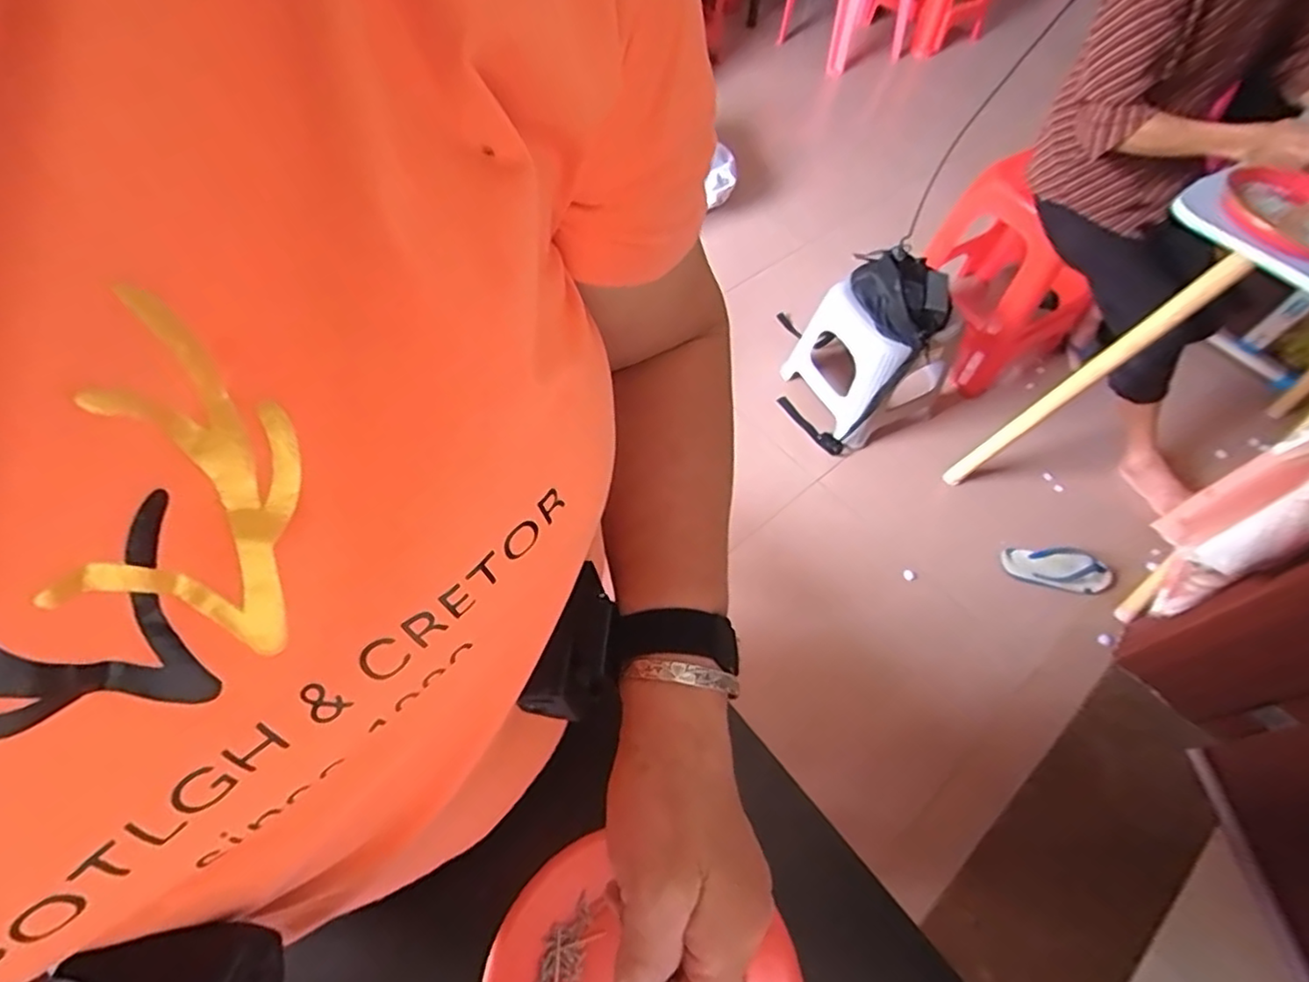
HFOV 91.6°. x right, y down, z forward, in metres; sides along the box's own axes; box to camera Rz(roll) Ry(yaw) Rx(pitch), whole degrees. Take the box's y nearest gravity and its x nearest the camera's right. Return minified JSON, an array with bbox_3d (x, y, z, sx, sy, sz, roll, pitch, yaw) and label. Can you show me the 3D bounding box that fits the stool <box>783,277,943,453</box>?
[{"bbox_3d":[0.542,-0.332,1.610,0.290,0.333,0.314,-27,63,-18],"label":"stool"}]

